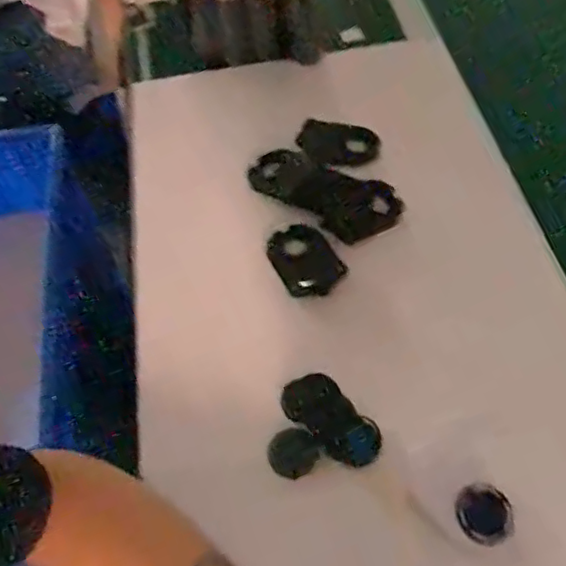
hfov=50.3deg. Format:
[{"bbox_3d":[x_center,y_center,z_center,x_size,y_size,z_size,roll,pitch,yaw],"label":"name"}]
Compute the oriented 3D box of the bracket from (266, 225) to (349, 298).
[{"bbox_3d":[0.020,-0.021,0.559,0.053,0.018,0.073,-24,58,-12],"label":"bracket"}]

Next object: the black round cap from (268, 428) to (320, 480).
[{"bbox_3d":[0.008,0.132,0.468,0.038,0.014,0.035,-2,56,3],"label":"black round cap"}]

